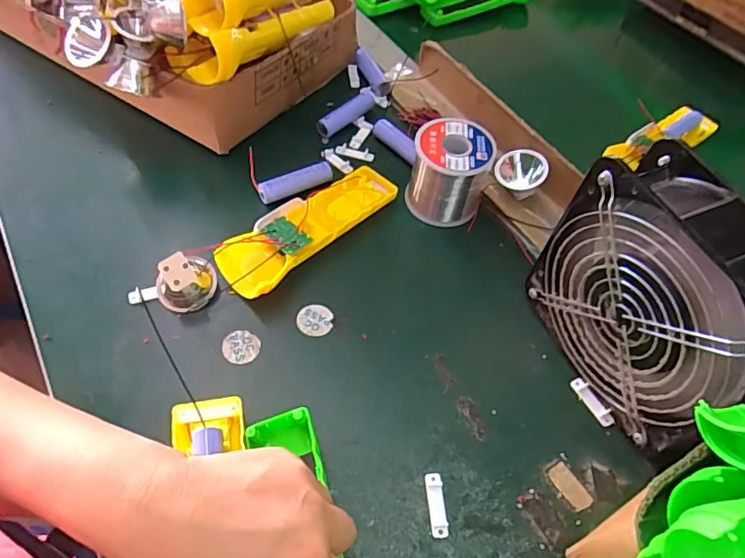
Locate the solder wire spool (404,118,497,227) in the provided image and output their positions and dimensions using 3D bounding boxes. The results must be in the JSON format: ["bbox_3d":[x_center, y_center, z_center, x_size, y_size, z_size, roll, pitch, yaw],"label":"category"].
[{"bbox_3d":[0.066,-0.092,0.460,0.065,0.067,0.060,2,55,-3],"label":"solder wire spool"}]

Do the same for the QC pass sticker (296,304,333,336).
[{"bbox_3d":[-0.043,0.030,0.400,0.026,0.004,0.025,-2,55,-6],"label":"QC pass sticker"}]

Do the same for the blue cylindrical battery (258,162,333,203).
[{"bbox_3d":[-0.066,-0.085,0.472,0.069,0.017,0.019,-24,60,-20],"label":"blue cylindrical battery"}]

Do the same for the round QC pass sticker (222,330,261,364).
[{"bbox_3d":[-0.094,0.049,0.383,0.026,0.004,0.024,2,55,-3],"label":"round QC pass sticker"}]

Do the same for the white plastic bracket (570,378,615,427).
[{"bbox_3d":[0.155,0.086,0.375,0.010,0.005,0.037,-21,59,-18],"label":"white plastic bracket"}]

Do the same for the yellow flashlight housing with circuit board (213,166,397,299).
[{"bbox_3d":[-0.049,-0.043,0.434,0.045,0.030,0.162,39,61,21],"label":"yellow flashlight housing with circuit board"}]

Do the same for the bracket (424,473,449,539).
[{"bbox_3d":[0.039,0.139,0.327,0.010,0.005,0.037,-2,55,-6],"label":"bracket"}]

